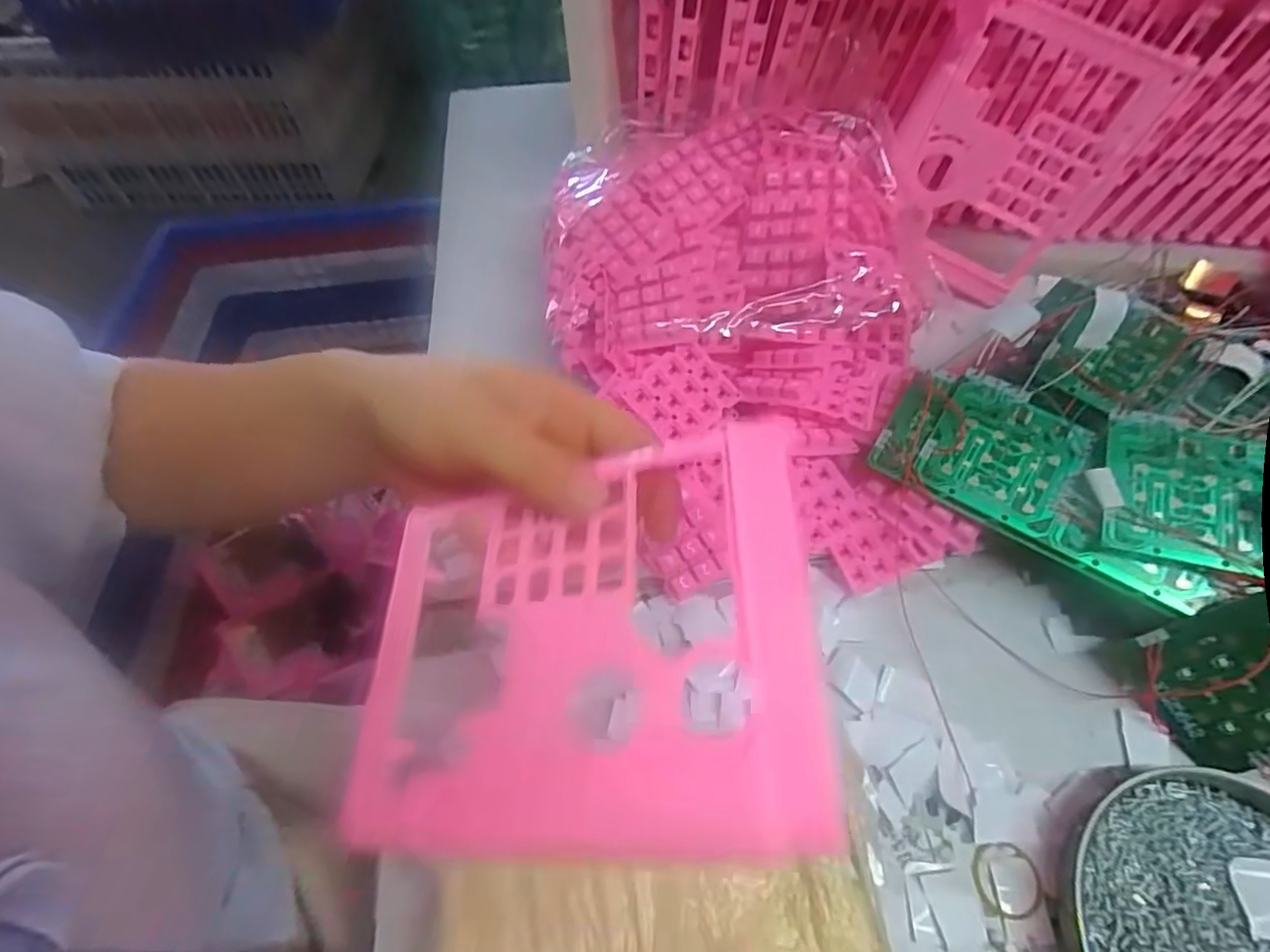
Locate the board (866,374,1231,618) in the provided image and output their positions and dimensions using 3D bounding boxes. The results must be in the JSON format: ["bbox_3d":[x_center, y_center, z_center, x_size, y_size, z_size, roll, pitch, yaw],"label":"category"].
[{"bbox_3d":[0.217,0.000,0.320,0.162,0.012,0.071,30,84,20],"label":"board"}]

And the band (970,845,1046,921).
[{"bbox_3d":[0.167,0.180,0.269,0.030,0.004,0.029,-1,57,1],"label":"band"}]

